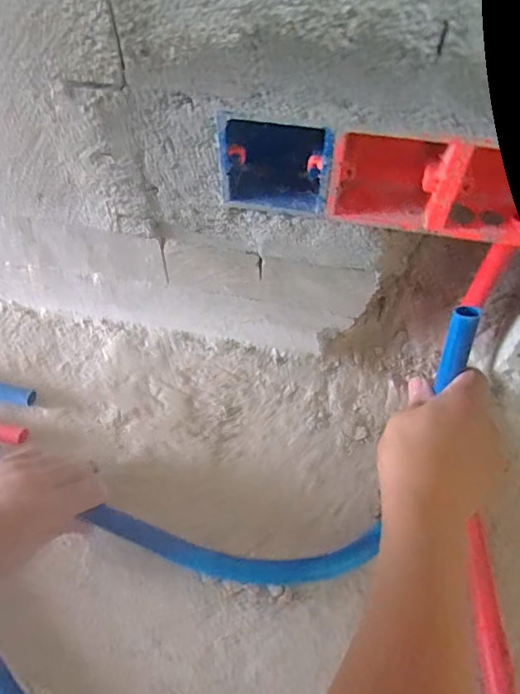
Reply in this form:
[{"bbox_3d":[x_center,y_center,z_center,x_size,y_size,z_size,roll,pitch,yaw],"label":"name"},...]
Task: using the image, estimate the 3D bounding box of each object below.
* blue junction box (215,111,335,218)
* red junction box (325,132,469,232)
[{"bbox_3d":[0.015,-0.151,0.387,0.082,0.080,0.048,10,55,8],"label":"blue junction box"},{"bbox_3d":[0.105,-0.140,0.381,0.091,0.076,0.056,10,55,8],"label":"red junction box"}]

